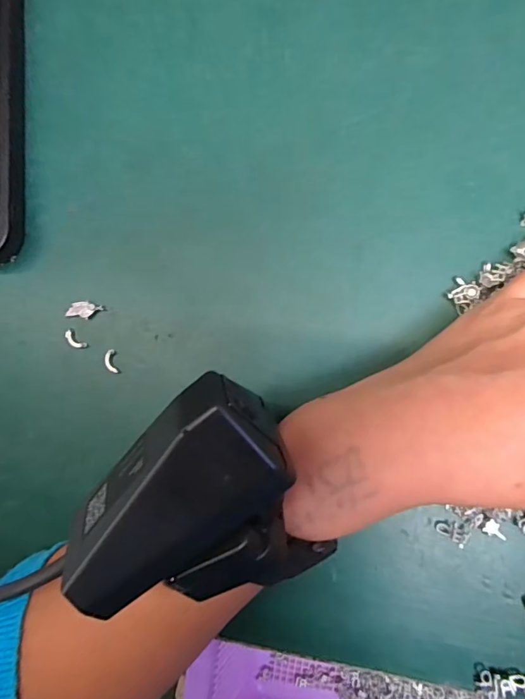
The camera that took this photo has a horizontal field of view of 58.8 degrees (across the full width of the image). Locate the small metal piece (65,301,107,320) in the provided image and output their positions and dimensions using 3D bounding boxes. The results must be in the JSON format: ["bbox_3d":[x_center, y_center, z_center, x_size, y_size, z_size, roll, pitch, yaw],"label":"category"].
[{"bbox_3d":[-0.081,-0.018,0.213,0.017,0.004,0.008,11,90,6],"label":"small metal piece"}]

